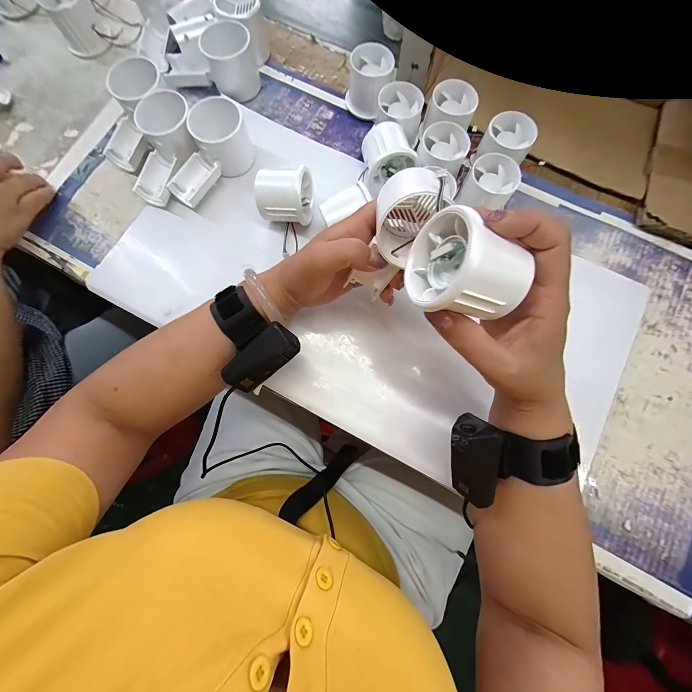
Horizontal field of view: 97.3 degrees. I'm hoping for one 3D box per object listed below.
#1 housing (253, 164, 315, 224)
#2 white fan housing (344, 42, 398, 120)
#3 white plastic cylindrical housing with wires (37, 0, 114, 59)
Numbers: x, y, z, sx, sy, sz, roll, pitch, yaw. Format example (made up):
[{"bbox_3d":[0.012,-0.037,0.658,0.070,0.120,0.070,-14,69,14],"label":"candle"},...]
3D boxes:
[{"bbox_3d":[-0.067,-0.160,0.334,0.057,0.055,0.050,4,77,1],"label":"housing"},{"bbox_3d":[0.028,-0.316,0.369,0.056,0.046,0.060,4,77,1],"label":"white fan housing"},{"bbox_3d":[-0.358,-0.431,0.403,0.052,0.049,0.068,-40,80,-8],"label":"white plastic cylindrical housing with wires"}]

